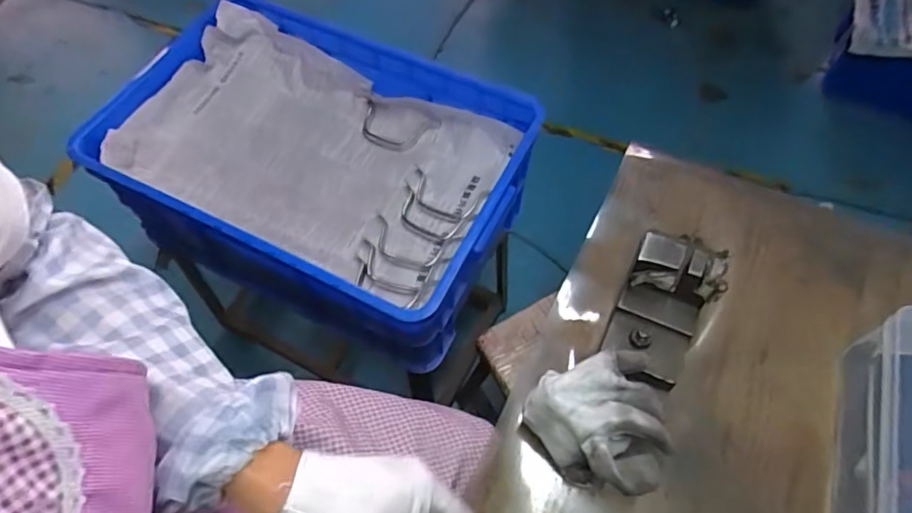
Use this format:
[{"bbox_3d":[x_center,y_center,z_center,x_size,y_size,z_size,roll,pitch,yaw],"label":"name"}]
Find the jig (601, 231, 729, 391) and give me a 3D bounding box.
[{"bbox_3d":[0.158,0.047,0.445,0.065,0.076,0.101,21,62,11],"label":"jig"}]

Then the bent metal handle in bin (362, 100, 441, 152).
[{"bbox_3d":[-0.088,-0.182,0.844,0.113,0.035,0.064,23,63,12],"label":"bent metal handle in bin"}]

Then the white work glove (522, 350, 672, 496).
[{"bbox_3d":[0.106,0.121,0.412,0.082,0.064,0.092,-35,66,-18],"label":"white work glove"}]

